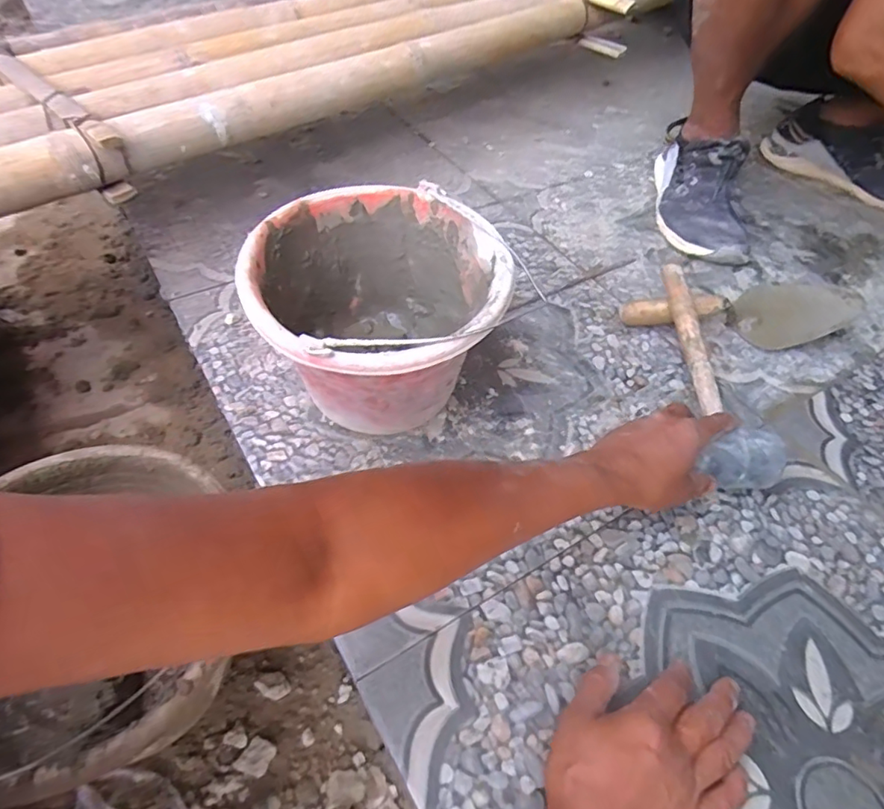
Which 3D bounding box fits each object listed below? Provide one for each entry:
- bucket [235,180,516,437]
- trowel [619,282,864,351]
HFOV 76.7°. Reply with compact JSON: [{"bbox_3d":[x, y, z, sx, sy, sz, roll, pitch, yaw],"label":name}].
[{"bbox_3d":[-0.058,-0.079,0.548,0.226,0.161,0.234,2,52,-2],"label":"bucket"},{"bbox_3d":[0.366,-0.109,0.687,0.265,0.057,0.109,-10,53,-11],"label":"trowel"}]

